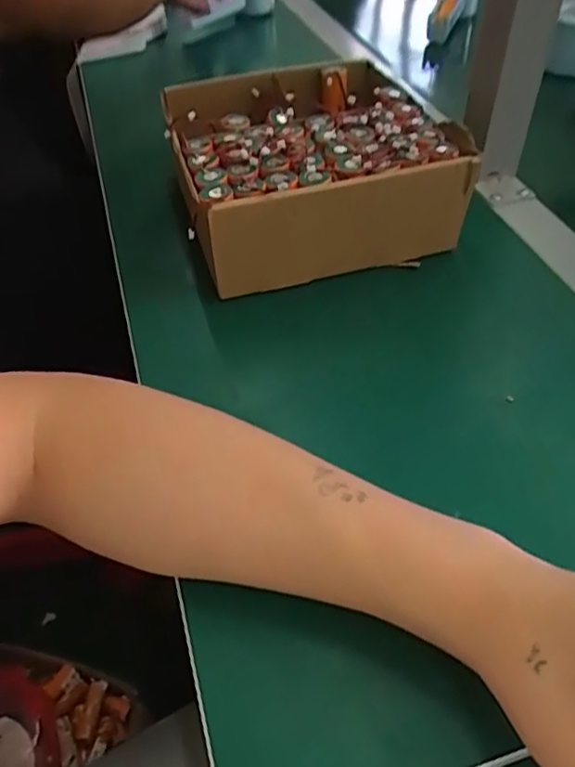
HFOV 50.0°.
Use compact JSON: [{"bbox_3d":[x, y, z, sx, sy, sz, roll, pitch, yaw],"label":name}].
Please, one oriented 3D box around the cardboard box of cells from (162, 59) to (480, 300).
[{"bbox_3d":[0.012,-0.164,0.464,0.186,0.081,0.185,-13,48,-10],"label":"cardboard box of cells"}]

